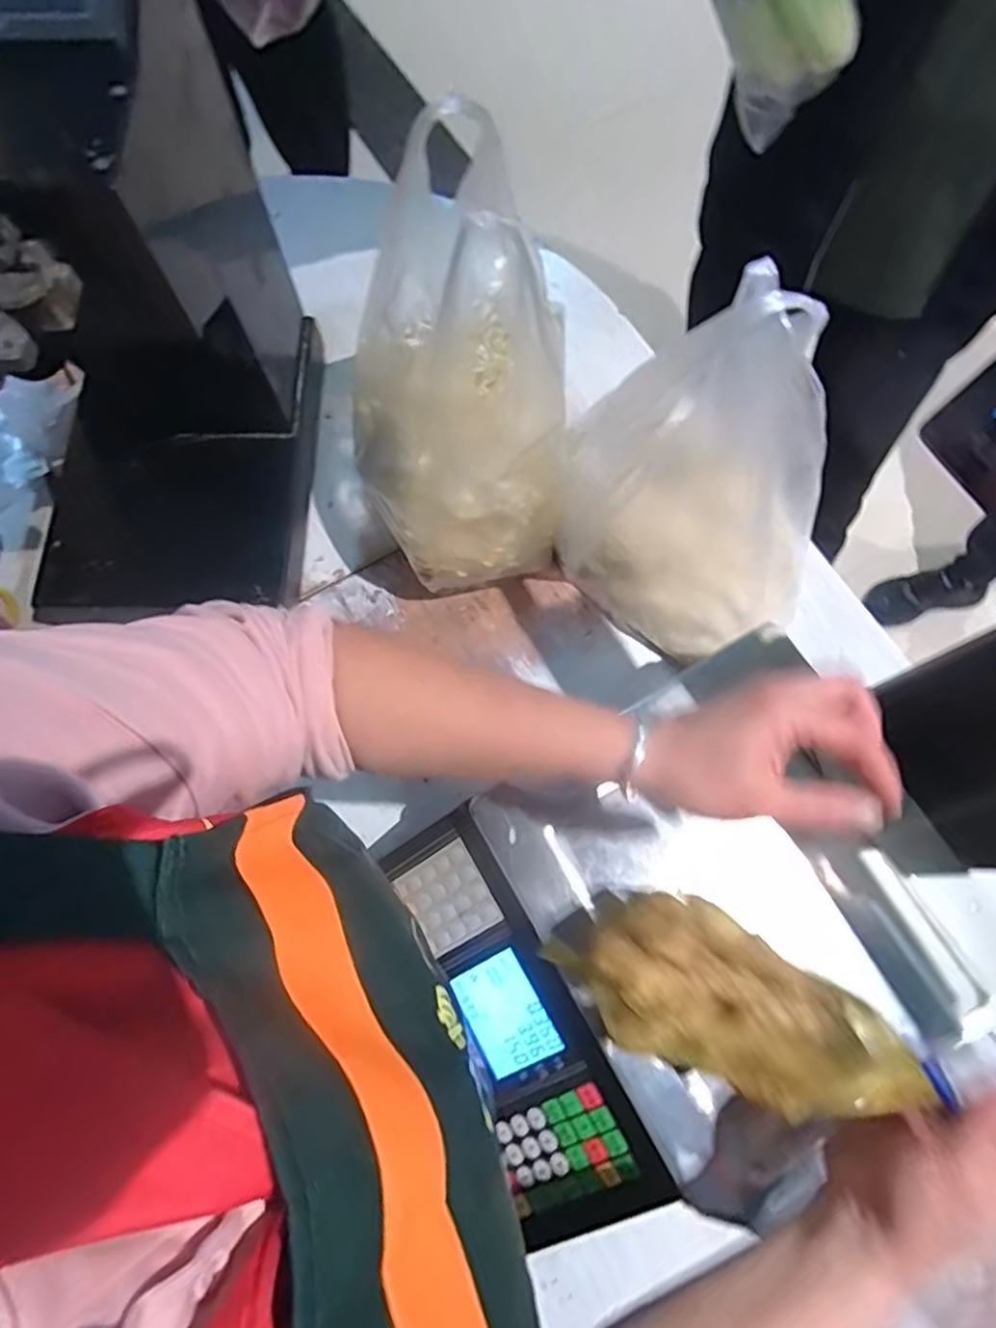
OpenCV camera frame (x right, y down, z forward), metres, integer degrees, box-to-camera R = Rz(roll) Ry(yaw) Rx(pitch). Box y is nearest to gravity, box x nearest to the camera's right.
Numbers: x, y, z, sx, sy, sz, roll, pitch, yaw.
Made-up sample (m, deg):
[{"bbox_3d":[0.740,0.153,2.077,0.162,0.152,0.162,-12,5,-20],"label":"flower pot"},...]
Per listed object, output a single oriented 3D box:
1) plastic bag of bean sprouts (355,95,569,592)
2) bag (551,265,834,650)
[{"bbox_3d":[-0.043,-0.229,0.550,0.171,0.298,0.221,-18,74,-6],"label":"plastic bag of bean sprouts"},{"bbox_3d":[0.185,-0.143,0.554,0.169,0.325,0.213,-43,78,-12],"label":"bag"}]

